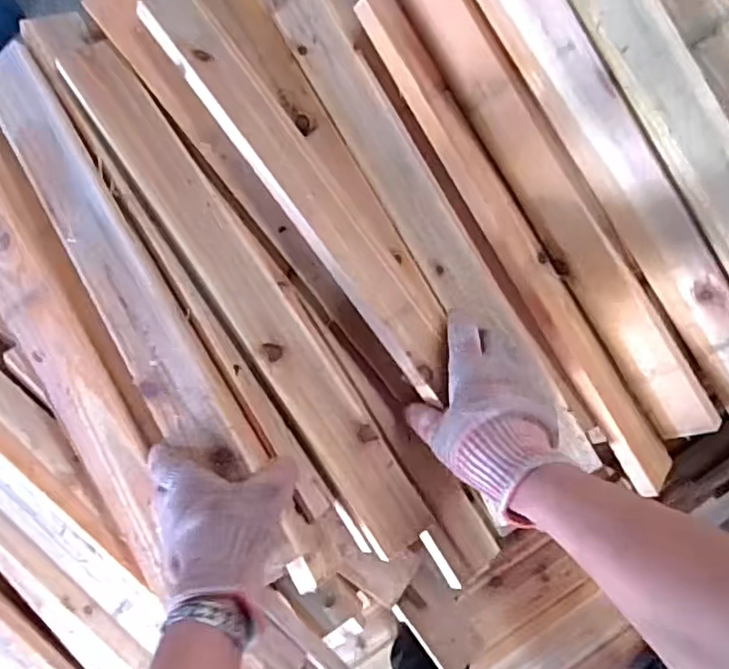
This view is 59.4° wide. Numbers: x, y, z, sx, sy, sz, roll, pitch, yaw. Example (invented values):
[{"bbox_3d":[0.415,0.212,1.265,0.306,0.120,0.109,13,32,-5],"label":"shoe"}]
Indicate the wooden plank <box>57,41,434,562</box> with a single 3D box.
[{"bbox_3d":[-0.098,-0.036,0.537,0.073,0.026,0.480,-32,85,-18],"label":"wooden plank"}]

